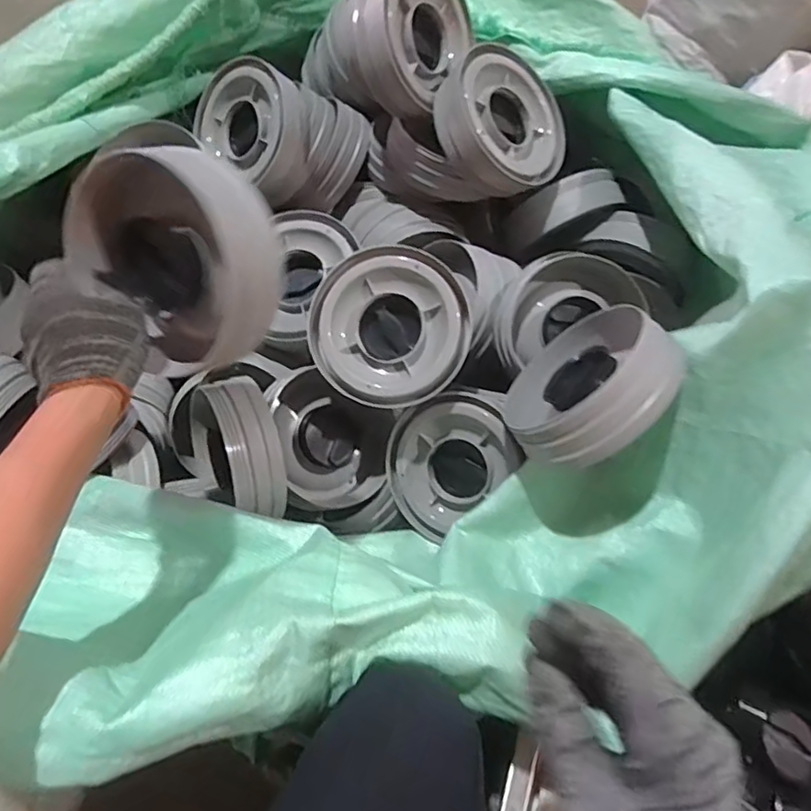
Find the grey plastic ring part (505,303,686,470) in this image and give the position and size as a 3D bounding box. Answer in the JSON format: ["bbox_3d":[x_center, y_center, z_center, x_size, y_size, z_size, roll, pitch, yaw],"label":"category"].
[{"bbox_3d":[0.156,-0.020,0.544,0.054,0.161,0.150,39,100,-19],"label":"grey plastic ring part"}]

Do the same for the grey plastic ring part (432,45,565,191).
[{"bbox_3d":[0.111,-0.317,0.690,0.150,0.049,0.149,-5,94,-30],"label":"grey plastic ring part"}]

